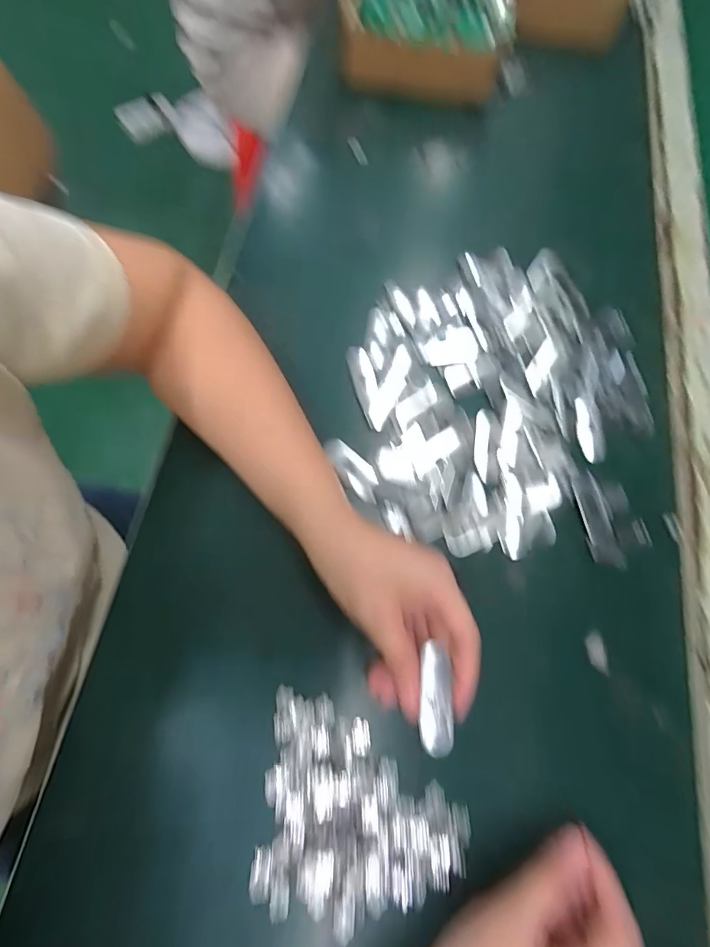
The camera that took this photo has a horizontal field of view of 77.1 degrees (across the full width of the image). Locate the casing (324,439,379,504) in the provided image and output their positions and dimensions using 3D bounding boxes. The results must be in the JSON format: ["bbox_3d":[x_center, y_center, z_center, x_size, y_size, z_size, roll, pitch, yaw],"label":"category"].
[{"bbox_3d":[-0.002,-0.003,0.345,0.021,0.015,0.057,-37,76,-14],"label":"casing"}]

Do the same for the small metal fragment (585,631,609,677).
[{"bbox_3d":[0.166,0.123,0.303,0.013,0.004,0.027,-6,71,-4],"label":"small metal fragment"}]

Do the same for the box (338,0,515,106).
[{"bbox_3d":[0.077,-0.489,0.487,0.177,0.093,0.109,7,71,-1],"label":"box"}]

